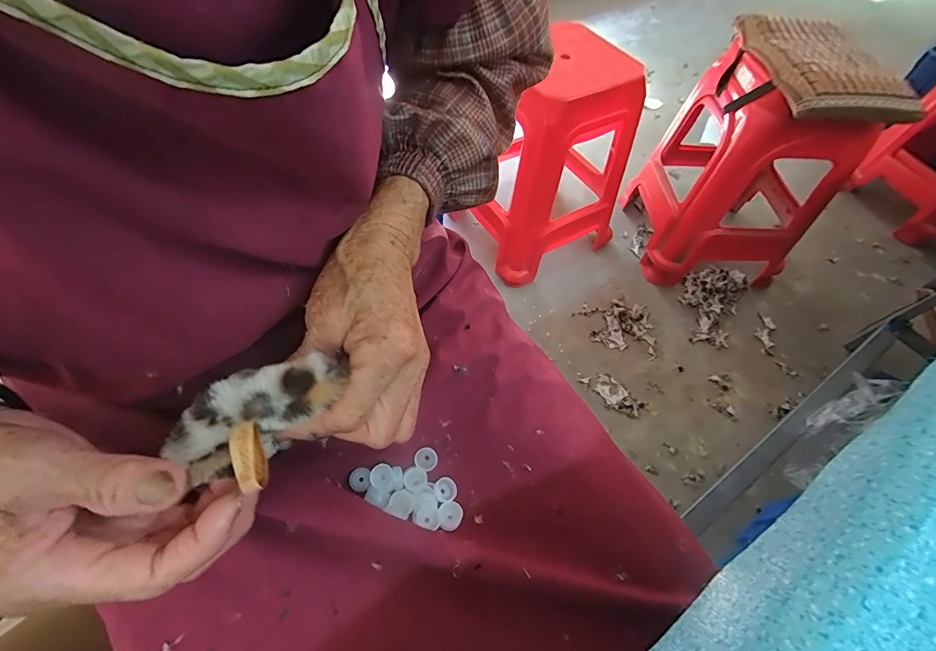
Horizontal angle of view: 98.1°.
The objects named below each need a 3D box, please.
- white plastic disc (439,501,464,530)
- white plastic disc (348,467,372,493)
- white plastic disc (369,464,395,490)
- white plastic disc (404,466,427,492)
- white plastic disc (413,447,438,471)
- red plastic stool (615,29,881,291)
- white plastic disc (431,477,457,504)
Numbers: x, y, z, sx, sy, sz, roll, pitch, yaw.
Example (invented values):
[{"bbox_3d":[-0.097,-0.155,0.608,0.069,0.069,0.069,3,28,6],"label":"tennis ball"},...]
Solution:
[{"bbox_3d":[-0.012,0.132,0.282,0.016,0.004,0.018,0,57,-3],"label":"white plastic disc"},{"bbox_3d":[-0.078,0.111,0.292,0.015,0.004,0.017,-9,58,-8],"label":"white plastic disc"},{"bbox_3d":[-0.061,0.108,0.289,0.017,0.005,0.016,1,57,-2],"label":"white plastic disc"},{"bbox_3d":[-0.039,0.111,0.294,0.016,0.004,0.018,-35,65,-22],"label":"white plastic disc"},{"bbox_3d":[-0.031,0.099,0.302,0.016,0.006,0.016,1,57,-2],"label":"white plastic disc"},{"bbox_3d":[0.740,-0.409,1.102,0.411,0.514,0.394,0,57,-3],"label":"red plastic stool"},{"bbox_3d":[-0.017,0.119,0.293,0.016,0.004,0.017,1,57,-2],"label":"white plastic disc"}]

